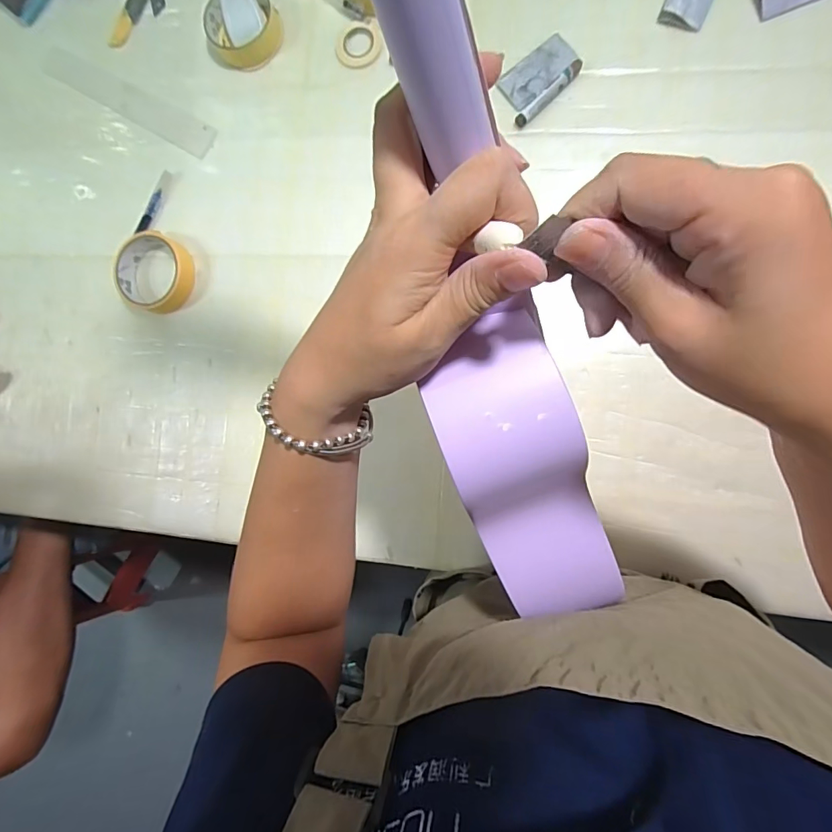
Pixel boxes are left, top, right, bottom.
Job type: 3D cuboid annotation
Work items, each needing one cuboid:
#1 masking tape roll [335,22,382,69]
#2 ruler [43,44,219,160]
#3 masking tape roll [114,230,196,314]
[{"bbox_3d":[-0.063,-0.403,0.483,0.050,0.004,0.049,0,90,9],"label":"masking tape roll"},{"bbox_3d":[-0.339,-0.371,0.522,0.248,0.005,0.038,31,90,9],"label":"ruler"},{"bbox_3d":[-0.294,-0.161,0.501,0.090,0.021,0.083,0,90,9],"label":"masking tape roll"}]

